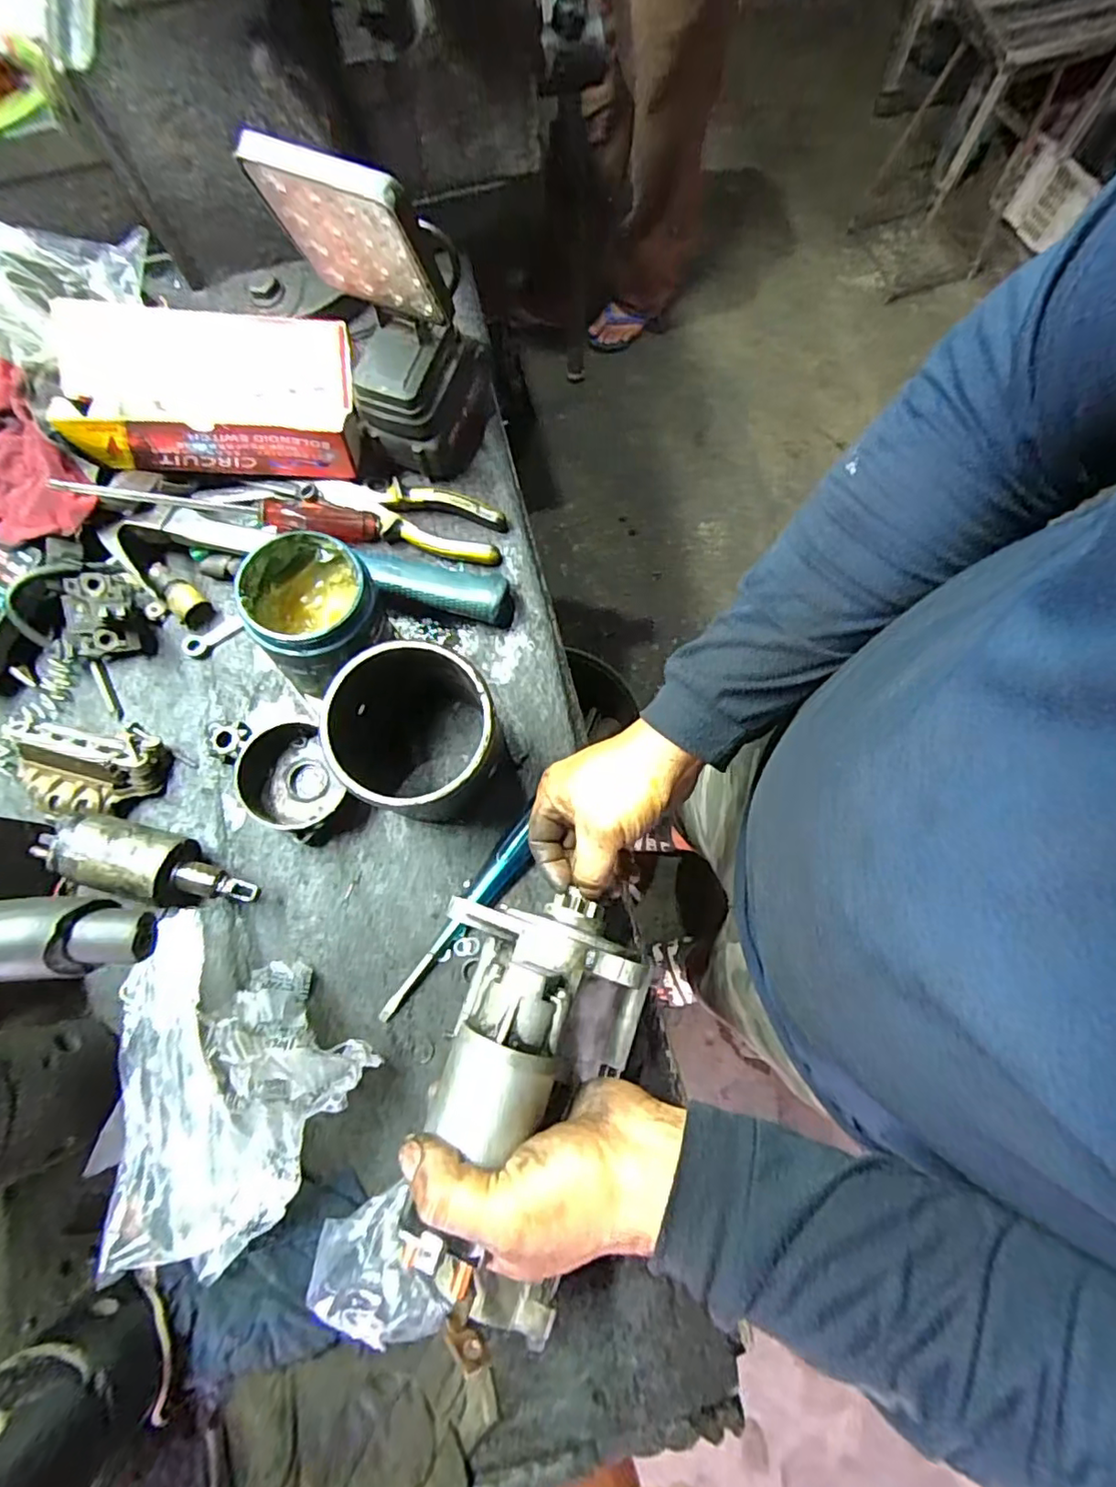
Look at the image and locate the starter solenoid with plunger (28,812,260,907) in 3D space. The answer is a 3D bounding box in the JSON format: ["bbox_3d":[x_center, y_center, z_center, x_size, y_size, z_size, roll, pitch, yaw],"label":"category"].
[{"bbox_3d":[-0.297,0.087,0.443,0.156,0.058,0.049,17,77,5],"label":"starter solenoid with plunger"}]

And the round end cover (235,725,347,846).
[{"bbox_3d":[-0.206,0.025,0.467,0.076,0.040,0.080,0,76,1],"label":"round end cover"}]

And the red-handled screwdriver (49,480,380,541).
[{"bbox_3d":[-0.268,-0.194,0.502,0.229,0.036,0.031,2,76,-16],"label":"red-handled screwdriver"}]

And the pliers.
[{"bbox_3d":[-0.125,-0.198,0.521,0.160,0.025,0.051,16,77,5],"label":"pliers"}]

